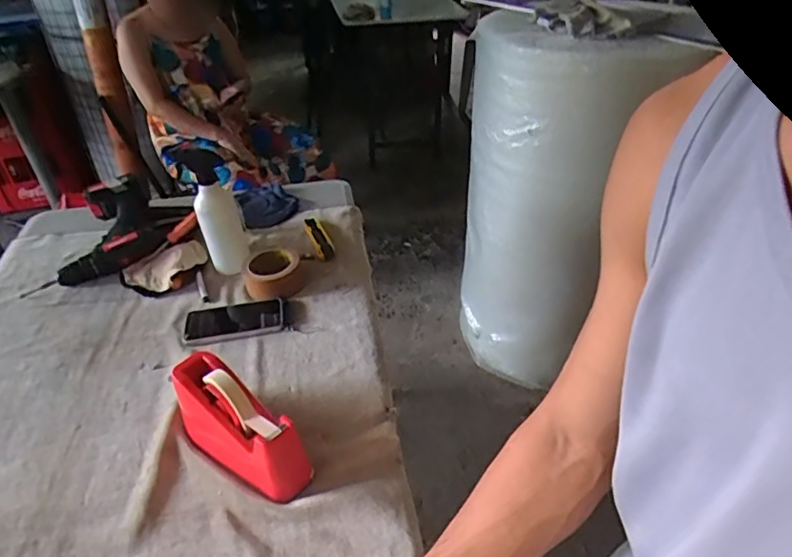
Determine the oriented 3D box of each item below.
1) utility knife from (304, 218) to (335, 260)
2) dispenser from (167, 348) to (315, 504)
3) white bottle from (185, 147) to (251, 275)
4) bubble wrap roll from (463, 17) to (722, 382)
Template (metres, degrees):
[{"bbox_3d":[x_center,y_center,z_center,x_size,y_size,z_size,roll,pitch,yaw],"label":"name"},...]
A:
[{"bbox_3d":[-0.153,-0.083,1.102,0.035,0.013,0.160,-17,40,-16],"label":"utility knife"},{"bbox_3d":[-0.202,0.187,0.700,0.210,0.108,0.077,26,47,32],"label":"dispenser"},{"bbox_3d":[-0.320,-0.115,1.006,0.067,0.233,0.088,-11,39,-9],"label":"white bottle"},{"bbox_3d":[0.410,-0.180,1.557,0.434,0.975,0.344,26,45,32],"label":"bubble wrap roll"}]

